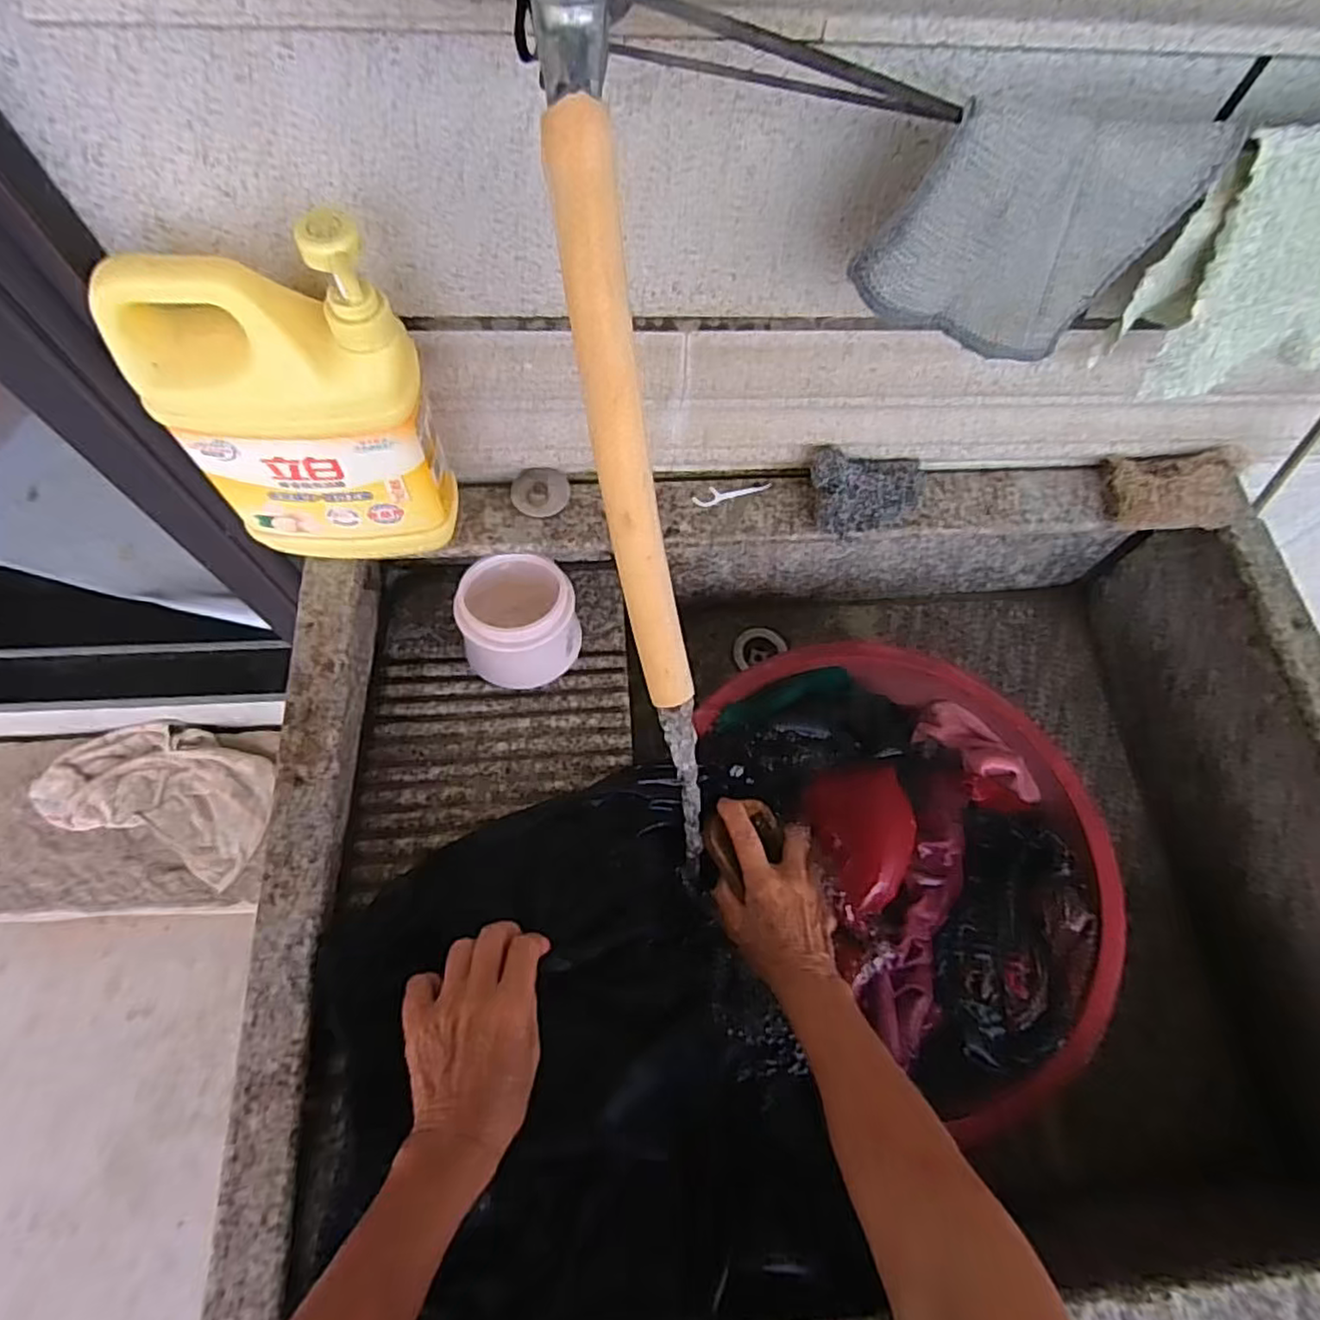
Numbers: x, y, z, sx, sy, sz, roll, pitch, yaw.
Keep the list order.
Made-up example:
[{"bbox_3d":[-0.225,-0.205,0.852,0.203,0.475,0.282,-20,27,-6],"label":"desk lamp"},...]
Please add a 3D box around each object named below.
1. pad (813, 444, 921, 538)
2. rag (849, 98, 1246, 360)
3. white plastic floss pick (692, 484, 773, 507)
[{"bbox_3d":[0.170,-0.138,0.562,0.094,0.022,0.063,-4,108,-15],"label":"pad"},{"bbox_3d":[0.175,-0.202,0.338,0.149,0.108,0.017,-1,68,-4],"label":"rag"},{"bbox_3d":[0.060,-0.141,0.576,0.067,0.004,0.016,-18,70,-10],"label":"white plastic floss pick"}]

